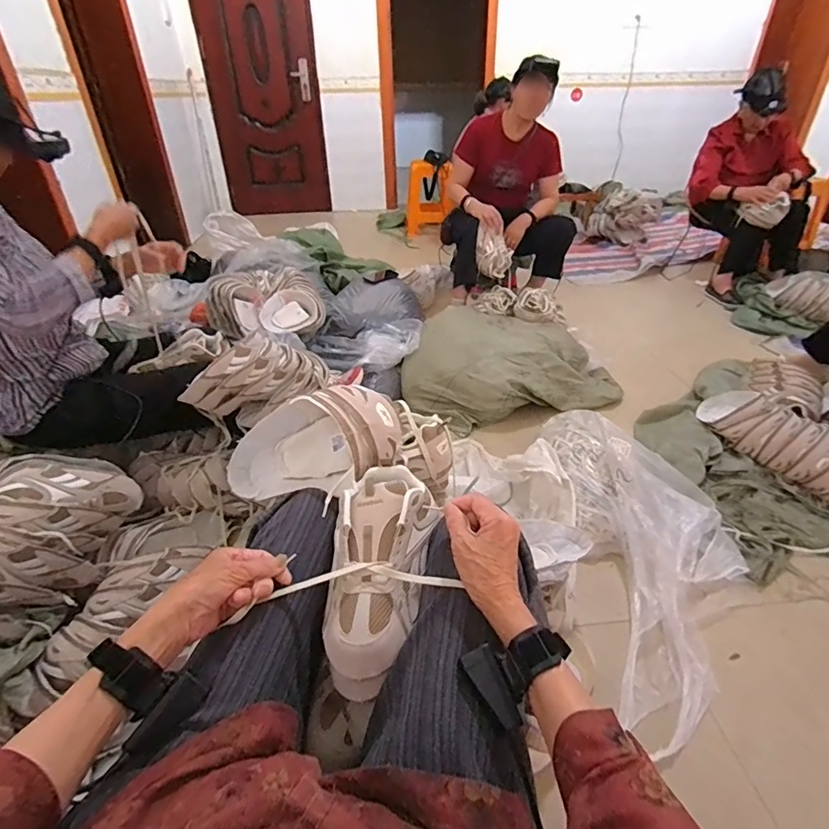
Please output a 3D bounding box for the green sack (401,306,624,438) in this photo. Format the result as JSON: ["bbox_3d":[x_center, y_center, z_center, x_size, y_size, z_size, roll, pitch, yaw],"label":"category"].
[{"bbox_3d":[0.313,-0.204,1.700,0.715,0.226,0.531,-12,36,-14],"label":"green sack"}]

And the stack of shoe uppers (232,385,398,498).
[{"bbox_3d":[-0.164,0.053,0.706,0.272,0.128,0.130,-18,33,21],"label":"stack of shoe uppers"}]

